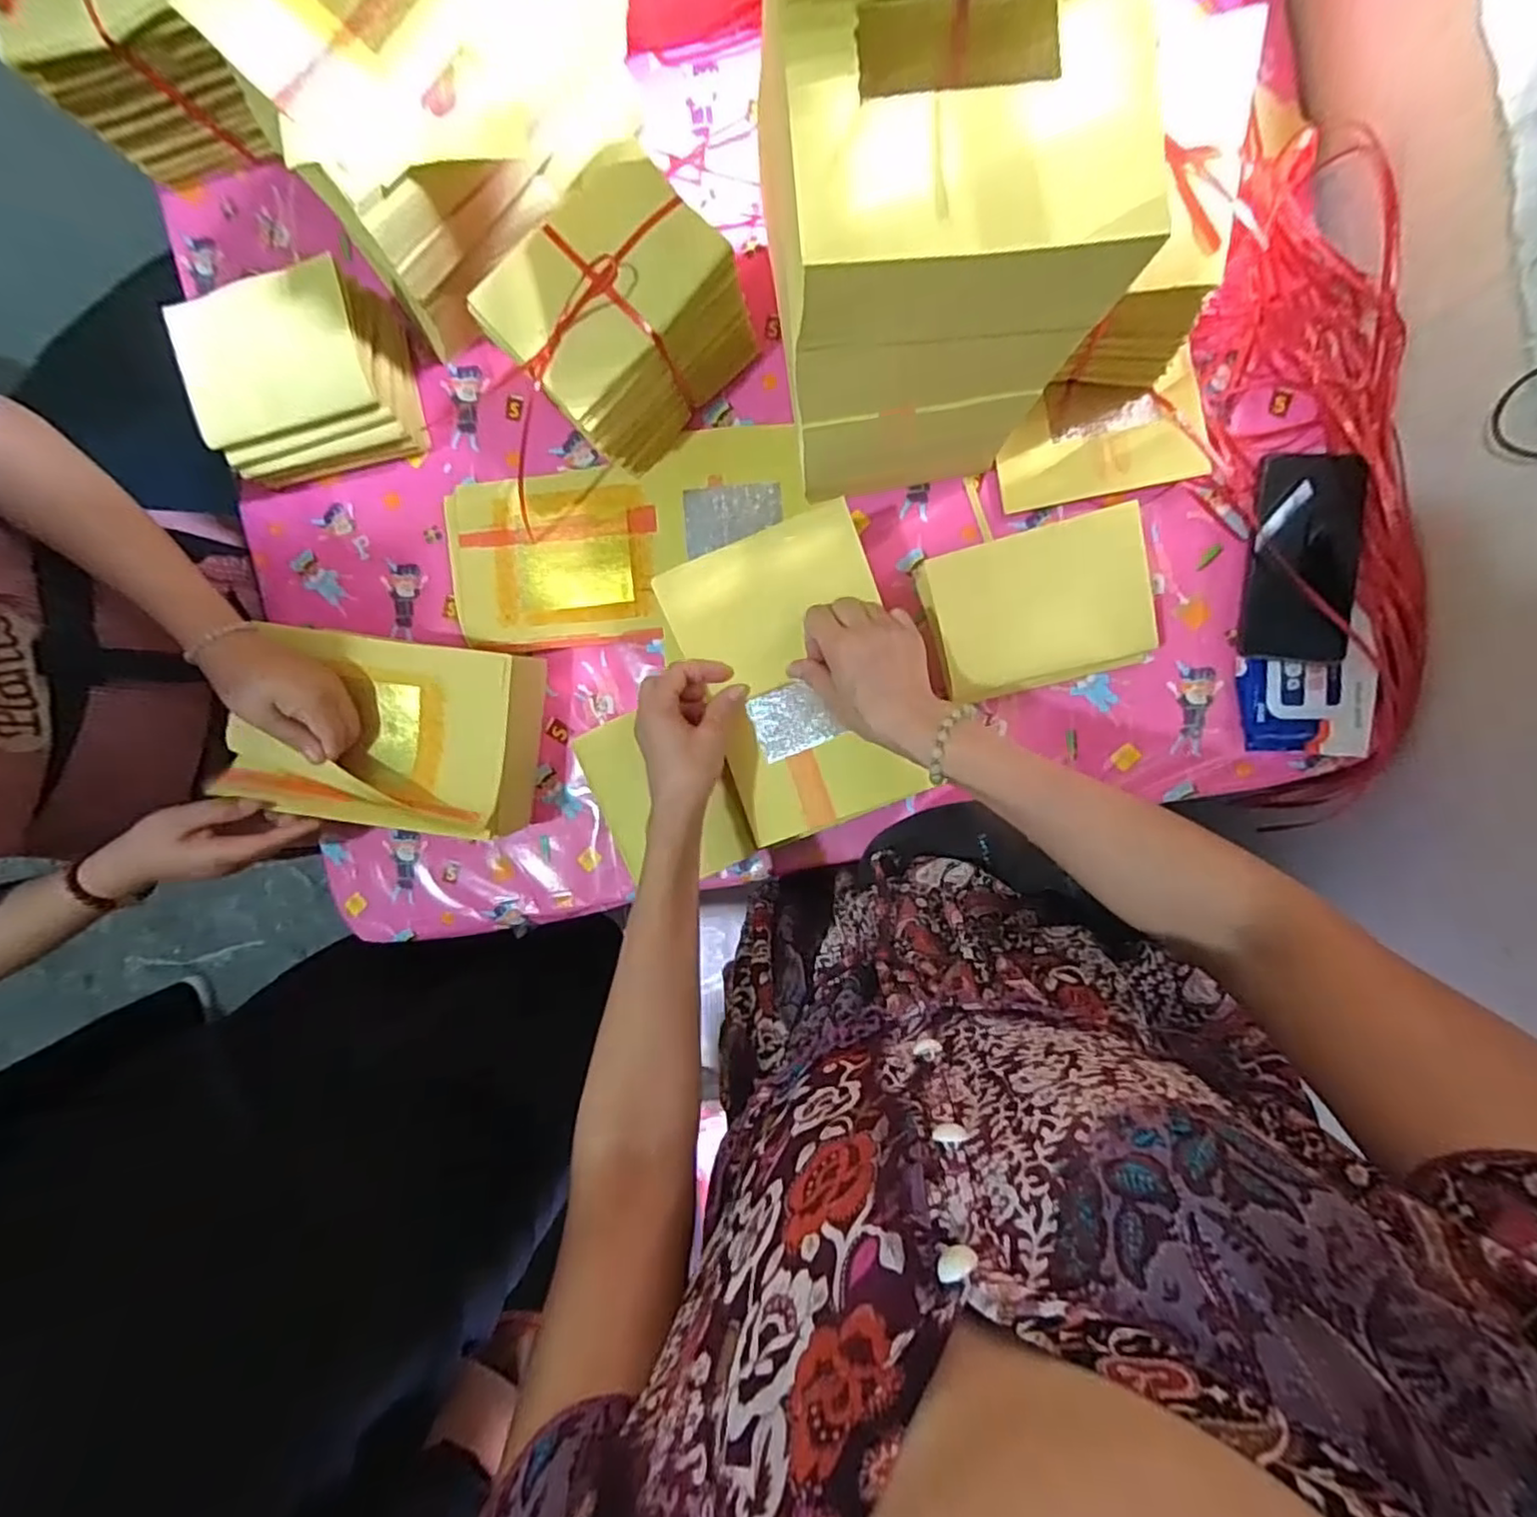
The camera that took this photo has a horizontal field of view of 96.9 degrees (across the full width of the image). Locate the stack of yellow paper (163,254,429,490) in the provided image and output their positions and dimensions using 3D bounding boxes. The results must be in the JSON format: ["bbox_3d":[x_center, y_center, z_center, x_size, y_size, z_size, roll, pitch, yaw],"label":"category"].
[{"bbox_3d":[-0.408,-0.326,0.591,0.165,0.108,0.125,-11,92,5],"label":"stack of yellow paper"}]

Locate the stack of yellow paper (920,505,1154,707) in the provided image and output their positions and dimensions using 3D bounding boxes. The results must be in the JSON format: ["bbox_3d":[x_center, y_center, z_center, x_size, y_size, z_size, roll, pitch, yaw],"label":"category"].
[{"bbox_3d":[0.216,-0.119,0.559,0.164,0.069,0.119,-14,92,5],"label":"stack of yellow paper"}]

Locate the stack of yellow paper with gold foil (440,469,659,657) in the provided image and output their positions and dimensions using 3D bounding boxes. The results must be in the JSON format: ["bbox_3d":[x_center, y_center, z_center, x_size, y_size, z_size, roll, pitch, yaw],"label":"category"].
[{"bbox_3d":[-0.201,-0.183,0.640,0.193,0.020,0.156,-6,93,5],"label":"stack of yellow paper with gold foil"}]

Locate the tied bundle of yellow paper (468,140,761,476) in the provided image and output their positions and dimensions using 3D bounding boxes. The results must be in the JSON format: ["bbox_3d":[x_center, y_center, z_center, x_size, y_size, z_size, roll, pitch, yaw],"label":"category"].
[{"bbox_3d":[-0.112,-0.342,0.546,0.160,0.129,0.123,-44,89,5],"label":"tied bundle of yellow paper"}]

